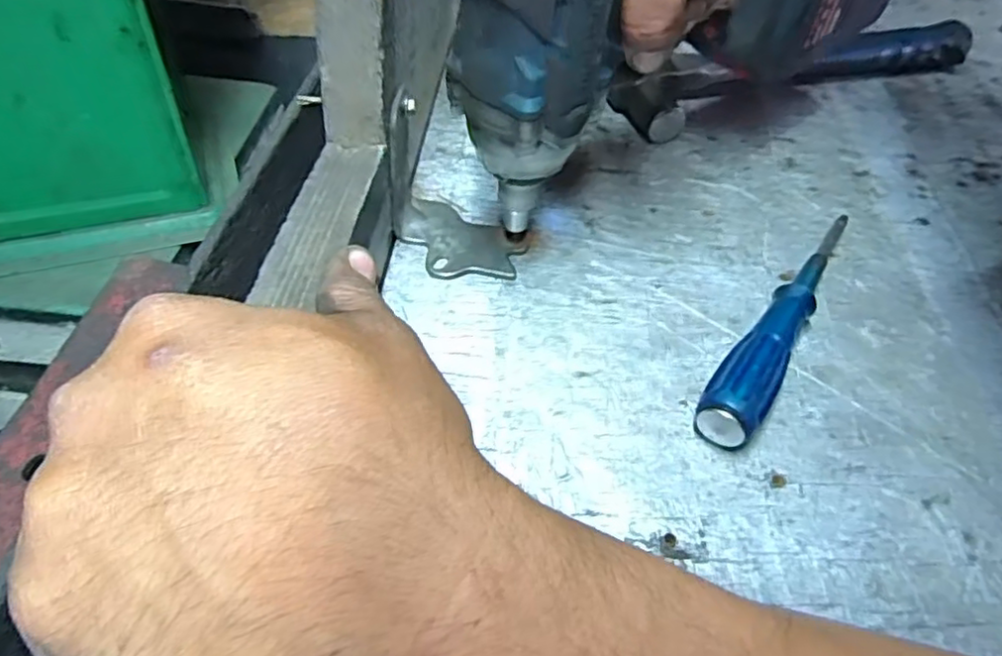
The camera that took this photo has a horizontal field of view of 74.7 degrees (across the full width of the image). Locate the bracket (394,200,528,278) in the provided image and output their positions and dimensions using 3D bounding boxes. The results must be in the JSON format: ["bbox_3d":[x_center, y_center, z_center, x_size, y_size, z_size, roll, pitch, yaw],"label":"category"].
[{"bbox_3d":[-0.024,-0.048,0.366,0.071,0.011,0.051,19,49,11],"label":"bracket"}]

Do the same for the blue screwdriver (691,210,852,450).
[{"bbox_3d":[0.148,-0.011,0.341,0.026,0.024,0.190,29,51,20],"label":"blue screwdriver"}]

